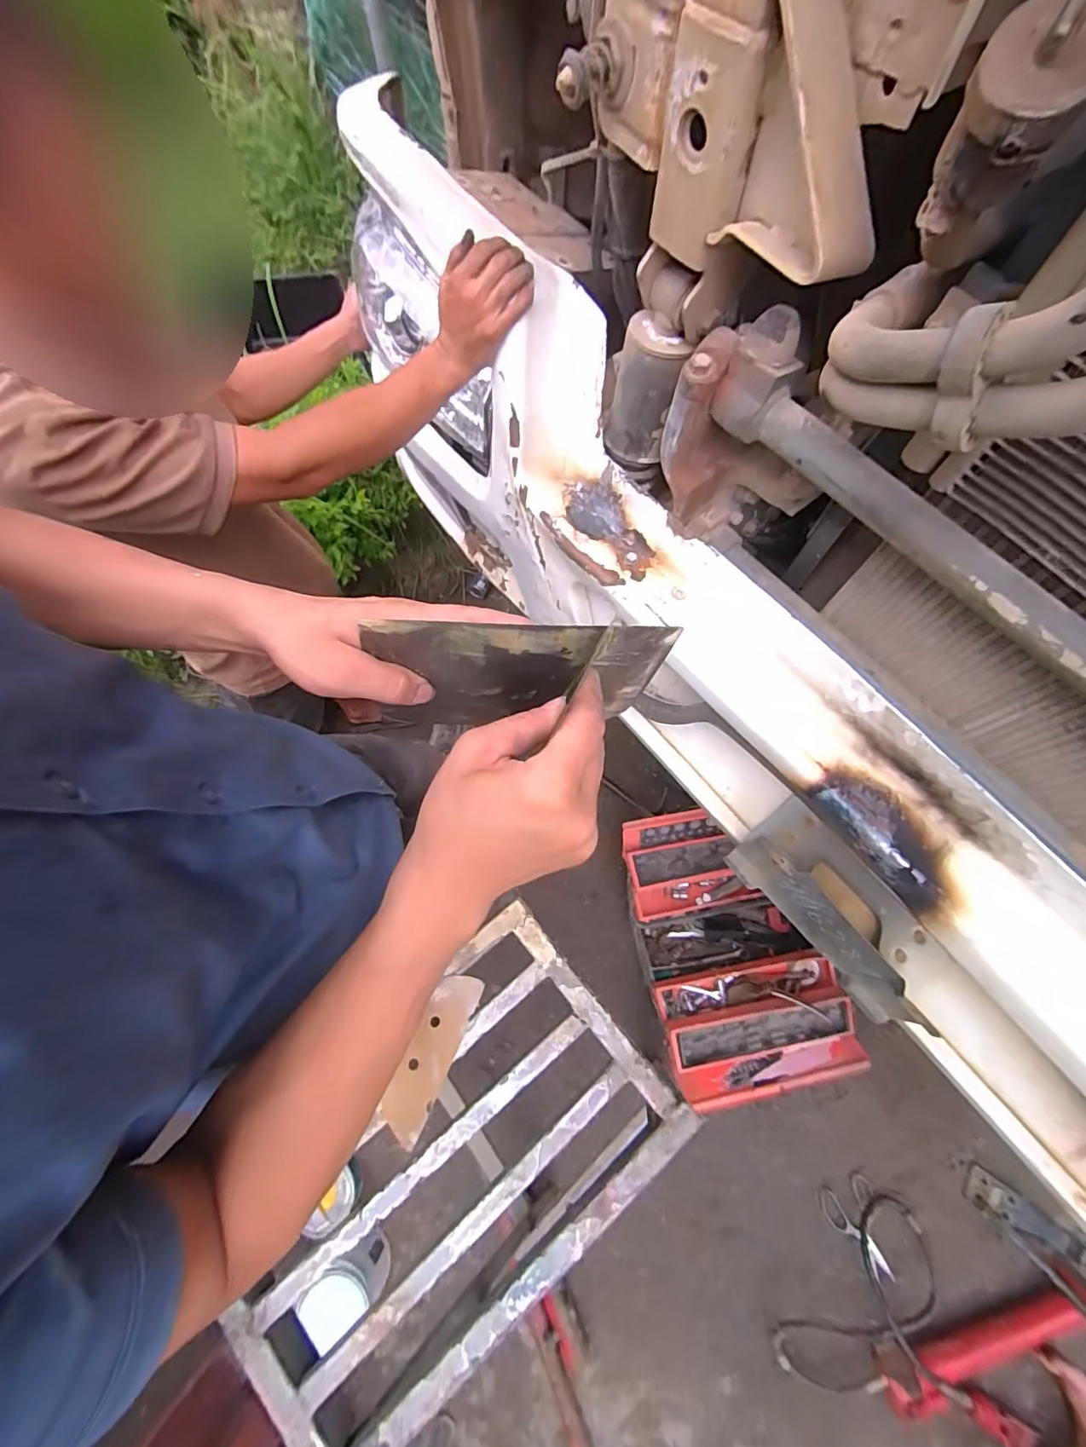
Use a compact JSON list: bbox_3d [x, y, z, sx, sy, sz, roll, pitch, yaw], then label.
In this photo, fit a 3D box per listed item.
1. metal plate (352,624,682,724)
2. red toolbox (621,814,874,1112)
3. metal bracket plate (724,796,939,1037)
[{"bbox_3d":[-0.013,-0.030,0.344,0.181,0.107,0.004,-2,61,-11],"label":"metal plate"},{"bbox_3d":[0.479,0.558,1.343,0.444,0.202,0.648,-11,71,-4],"label":"red toolbox"},{"bbox_3d":[0.427,0.254,0.742,0.141,0.110,0.290,-37,75,-12],"label":"metal bracket plate"}]

